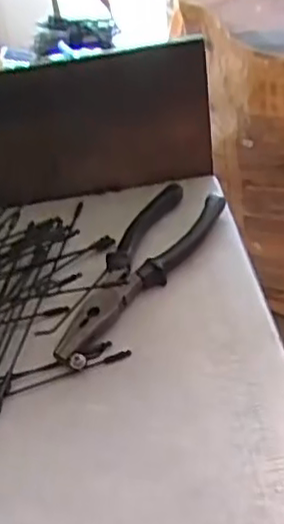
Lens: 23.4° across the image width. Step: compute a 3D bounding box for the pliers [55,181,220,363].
[{"bbox_3d":[-0.004,0.003,0.468,0.050,0.024,0.180,16,44,27],"label":"pliers"}]

